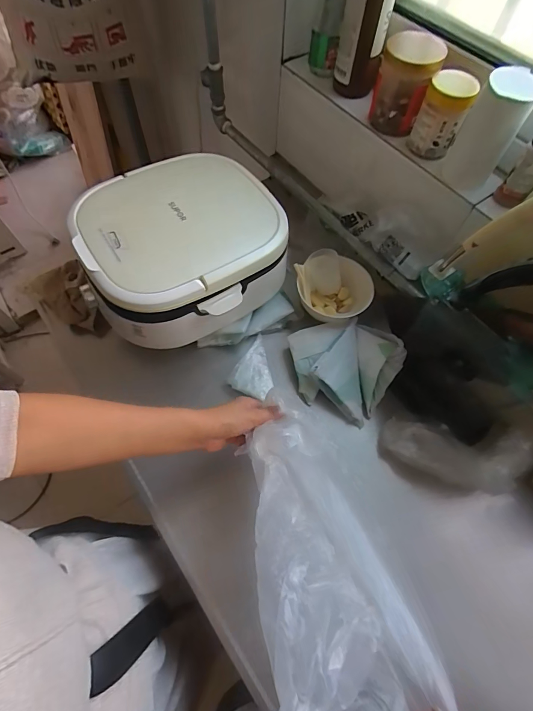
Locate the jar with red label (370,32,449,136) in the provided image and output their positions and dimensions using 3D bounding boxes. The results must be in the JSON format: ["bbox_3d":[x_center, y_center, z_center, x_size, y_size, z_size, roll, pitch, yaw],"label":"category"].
[{"bbox_3d":[0.202,-0.397,0.540,0.081,0.104,0.070,18,65,7],"label":"jar with red label"}]

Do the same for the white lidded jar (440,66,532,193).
[{"bbox_3d":[0.286,-0.286,0.476,0.064,0.128,0.060,1,64,-1],"label":"white lidded jar"}]

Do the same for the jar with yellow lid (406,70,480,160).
[{"bbox_3d":[0.251,-0.345,0.526,0.062,0.089,0.069,22,65,9],"label":"jar with yellow lid"}]

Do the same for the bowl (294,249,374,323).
[{"bbox_3d":[0.124,-0.118,0.665,0.138,0.066,0.135,1,64,-1],"label":"bowl"}]

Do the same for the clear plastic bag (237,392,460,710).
[{"bbox_3d":[0.067,0.219,0.372,0.159,0.085,0.389,-9,58,-6],"label":"clear plastic bag"}]

